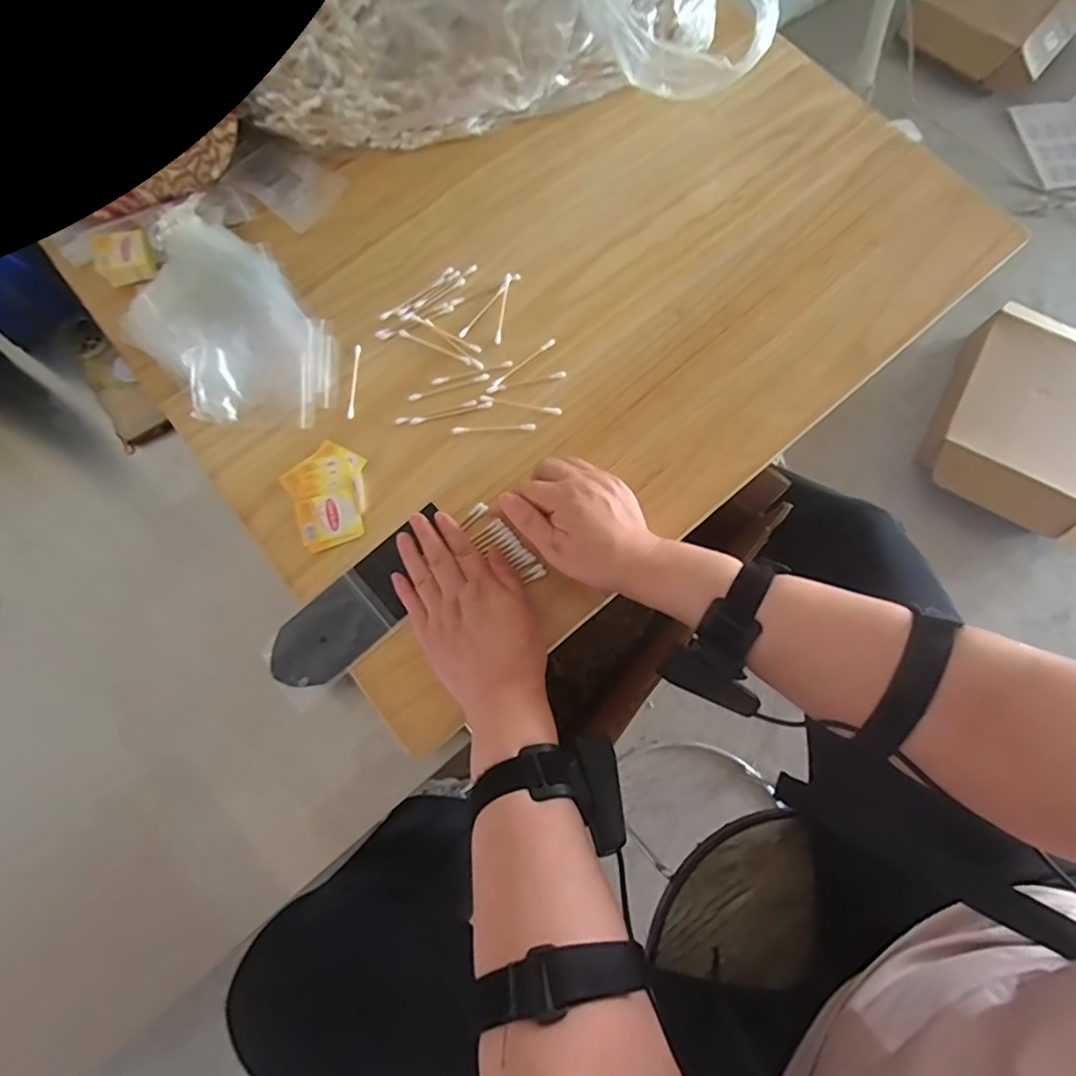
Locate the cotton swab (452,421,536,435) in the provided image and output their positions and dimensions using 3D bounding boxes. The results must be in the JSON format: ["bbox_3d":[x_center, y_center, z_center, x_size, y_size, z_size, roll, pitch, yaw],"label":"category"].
[{"bbox_3d":[-0.038,-0.096,0.497,0.072,0.004,0.009,-4,76,-2],"label":"cotton swab"}]

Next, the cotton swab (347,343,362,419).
[{"bbox_3d":[-0.166,-0.142,0.512,0.007,0.004,0.071,2,76,0],"label":"cotton swab"}]

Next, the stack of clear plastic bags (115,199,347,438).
[{"bbox_3d":[-0.283,-0.196,0.513,0.136,0.032,0.235,-43,79,-12],"label":"stack of clear plastic bags"}]

